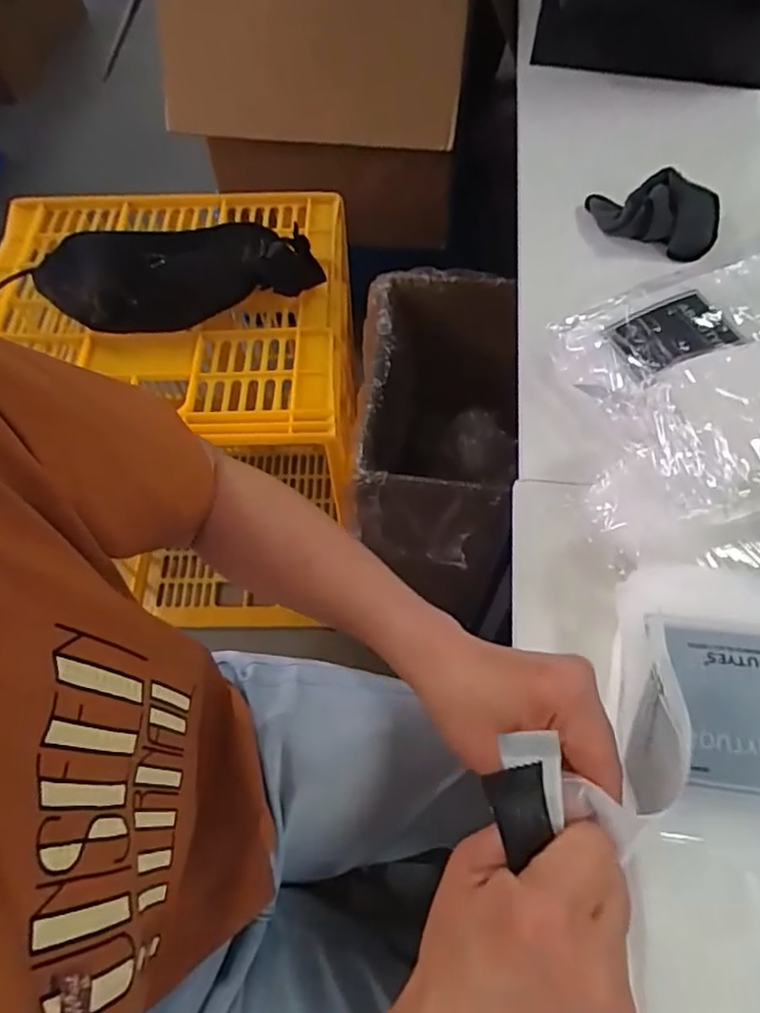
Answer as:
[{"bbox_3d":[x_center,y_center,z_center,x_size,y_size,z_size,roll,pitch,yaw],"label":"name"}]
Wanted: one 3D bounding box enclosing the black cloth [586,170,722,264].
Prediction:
[{"bbox_3d":[0.287,-0.310,0.648,0.133,0.052,0.065,13,63,8],"label":"black cloth"}]

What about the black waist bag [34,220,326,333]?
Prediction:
[{"bbox_3d":[-0.229,-0.266,0.707,0.313,0.075,0.092,-12,62,-5],"label":"black waist bag"}]

